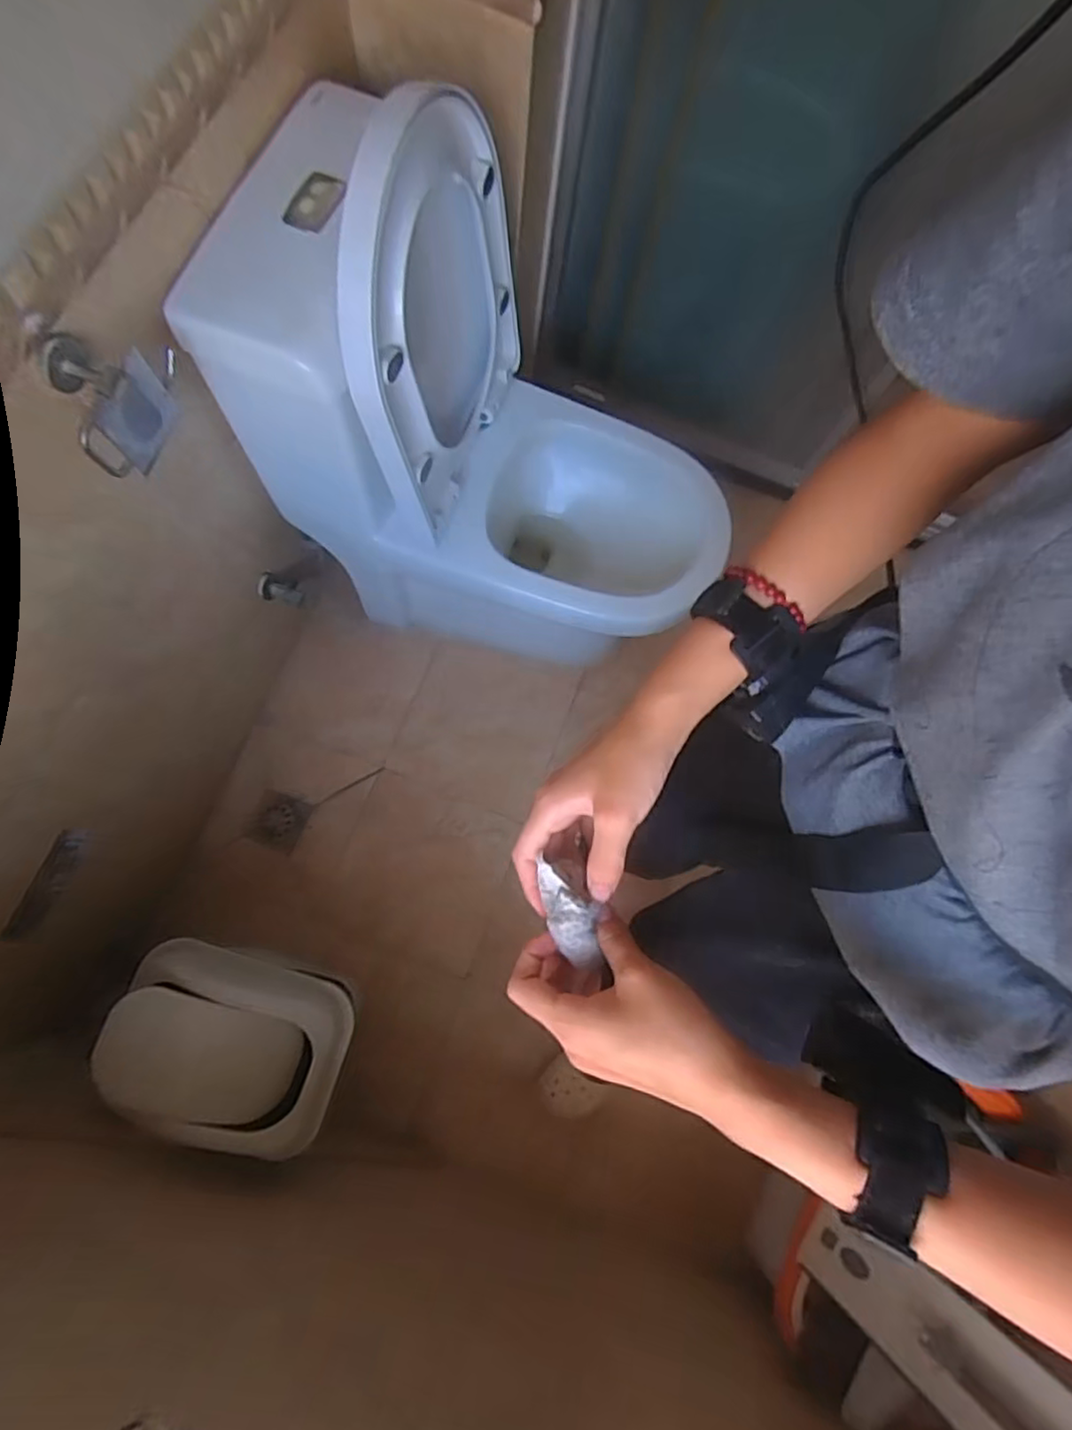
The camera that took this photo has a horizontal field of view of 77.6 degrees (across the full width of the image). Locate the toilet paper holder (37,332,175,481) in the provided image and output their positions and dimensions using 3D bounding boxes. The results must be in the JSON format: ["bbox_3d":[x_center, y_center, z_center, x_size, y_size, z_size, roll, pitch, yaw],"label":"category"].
[{"bbox_3d":[-0.402,-0.301,0.636,0.057,0.124,0.129,17,75,3],"label":"toilet paper holder"}]

